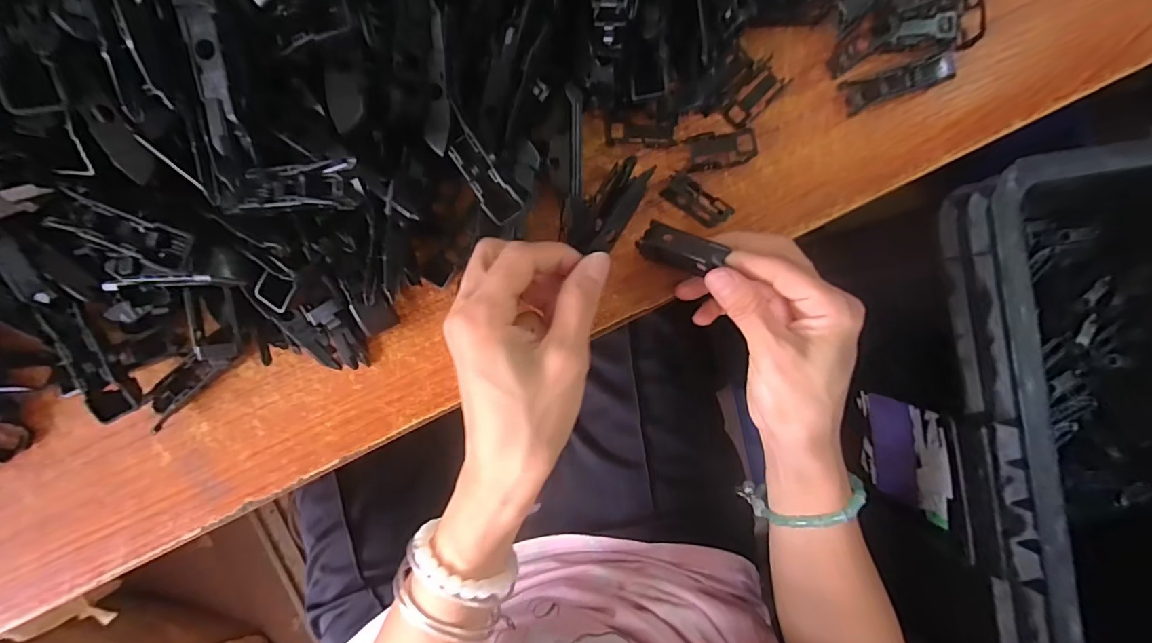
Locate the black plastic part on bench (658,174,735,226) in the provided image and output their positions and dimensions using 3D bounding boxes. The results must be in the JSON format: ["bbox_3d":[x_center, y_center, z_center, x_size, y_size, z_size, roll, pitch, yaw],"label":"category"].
[{"bbox_3d":[0.070,-0.069,0.287,0.038,0.014,0.015,38,88,-4],"label":"black plastic part on bench"}]

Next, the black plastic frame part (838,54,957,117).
[{"bbox_3d":[0.187,-0.139,0.292,0.068,0.012,0.018,-20,92,-3],"label":"black plastic frame part"}]

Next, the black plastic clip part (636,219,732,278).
[{"bbox_3d":[0.056,-0.040,0.266,0.044,0.012,0.021,20,90,26],"label":"black plastic clip part"}]

